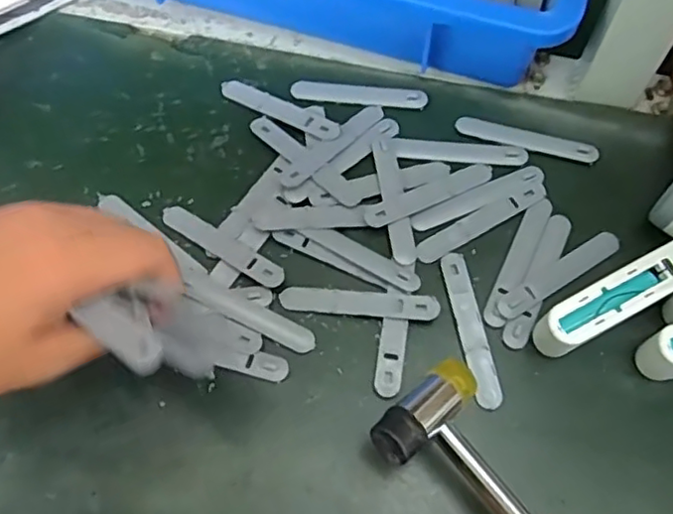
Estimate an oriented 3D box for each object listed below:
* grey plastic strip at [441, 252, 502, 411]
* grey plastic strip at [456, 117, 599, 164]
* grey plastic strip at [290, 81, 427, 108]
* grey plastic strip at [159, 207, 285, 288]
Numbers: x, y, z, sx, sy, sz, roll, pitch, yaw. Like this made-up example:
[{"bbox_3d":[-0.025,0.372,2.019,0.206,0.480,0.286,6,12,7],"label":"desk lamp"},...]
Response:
[{"bbox_3d":[0.080,0.042,0.377,0.016,0.004,0.096,-10,68,-2],"label":"grey plastic strip"},{"bbox_3d":[0.131,-0.081,0.434,0.094,0.004,0.015,16,69,8],"label":"grey plastic strip"},{"bbox_3d":[0.016,-0.118,0.453,0.096,0.004,0.014,7,68,5],"label":"grey plastic strip"},{"bbox_3d":[-0.073,-0.008,0.399,0.094,0.009,0.015,31,72,14],"label":"grey plastic strip"}]

